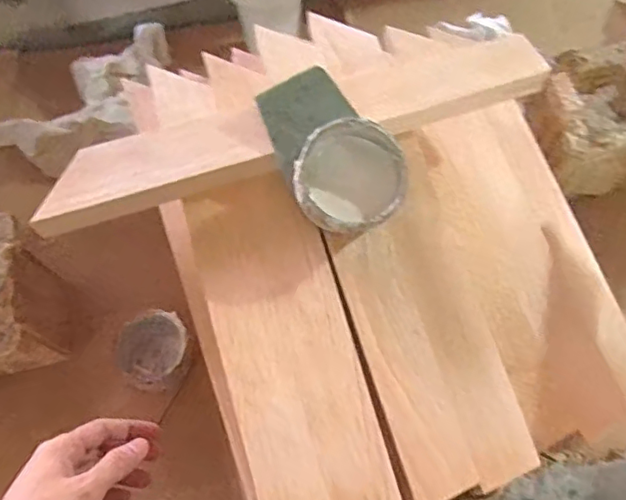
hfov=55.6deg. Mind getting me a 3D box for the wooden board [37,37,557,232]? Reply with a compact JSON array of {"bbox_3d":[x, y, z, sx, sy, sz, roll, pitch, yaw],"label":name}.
[{"bbox_3d":[-0.010,-0.102,0.501,0.429,0.037,0.071,-17,68,-7],"label":"wooden board"}]

